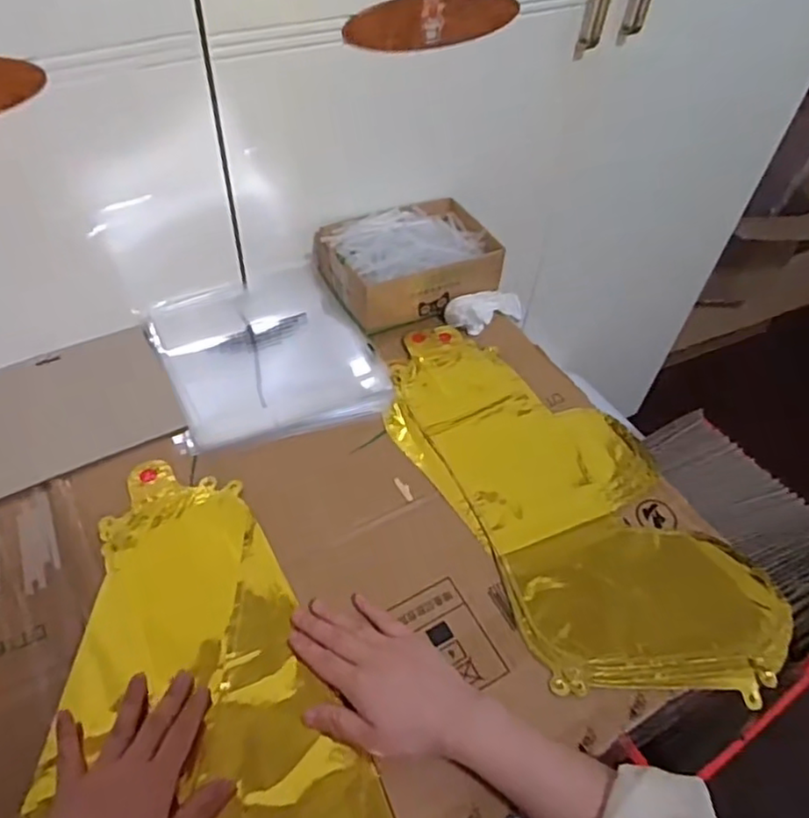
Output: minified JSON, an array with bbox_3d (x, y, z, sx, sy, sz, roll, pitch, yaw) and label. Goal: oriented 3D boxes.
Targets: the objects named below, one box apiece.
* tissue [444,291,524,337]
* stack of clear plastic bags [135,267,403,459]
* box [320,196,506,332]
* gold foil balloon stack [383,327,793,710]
[{"bbox_3d":[0.100,-0.118,0.768,0.103,0.040,0.035,-14,49,-32],"label":"tissue"},{"bbox_3d":[-0.150,-0.065,0.699,0.213,0.023,0.231,-18,54,-18],"label":"stack of clear plastic bags"},{"bbox_3d":[0.007,-0.174,0.768,0.189,0.084,0.133,-23,55,-21],"label":"box"},{"bbox_3d":[0.148,0.071,0.616,0.218,0.018,0.433,-21,55,-20],"label":"gold foil balloon stack"}]

